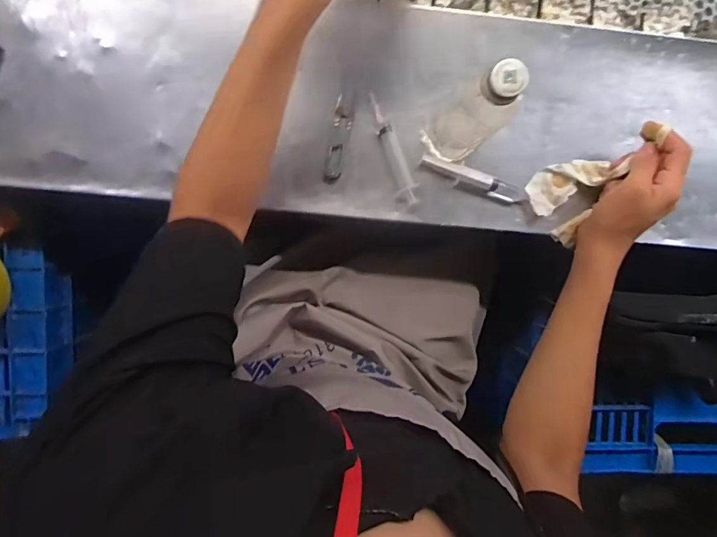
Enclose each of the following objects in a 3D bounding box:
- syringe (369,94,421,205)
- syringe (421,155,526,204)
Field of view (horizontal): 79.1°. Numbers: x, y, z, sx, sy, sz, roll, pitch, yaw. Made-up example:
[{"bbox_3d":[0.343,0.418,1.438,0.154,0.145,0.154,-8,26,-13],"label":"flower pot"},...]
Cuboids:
[{"bbox_3d":[0.041,-0.138,0.503,0.022,0.012,0.131,-19,95,-1],"label":"syringe"},{"bbox_3d":[0.133,-0.103,0.504,0.128,0.012,0.022,19,93,-4],"label":"syringe"}]

